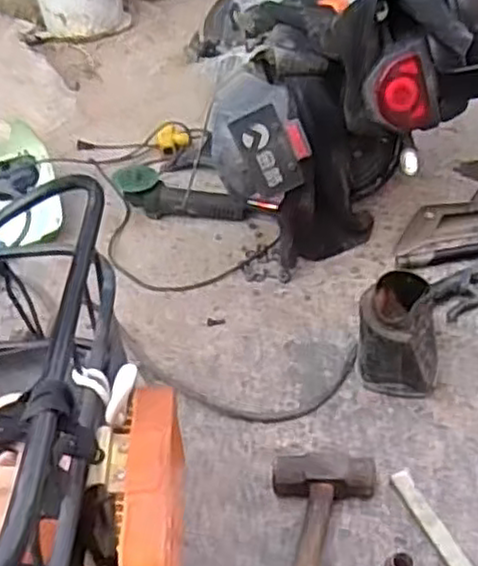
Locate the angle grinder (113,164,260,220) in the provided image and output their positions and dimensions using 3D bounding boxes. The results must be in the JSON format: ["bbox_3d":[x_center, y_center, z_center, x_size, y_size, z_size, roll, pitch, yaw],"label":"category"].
[{"bbox_3d":[-0.136,-0.190,1.556,0.333,0.082,0.093,17,45,22],"label":"angle grinder"}]

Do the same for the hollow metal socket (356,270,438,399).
[{"bbox_3d":[0.251,0.093,1.112,0.124,0.168,0.146,10,43,15],"label":"hollow metal socket"}]

